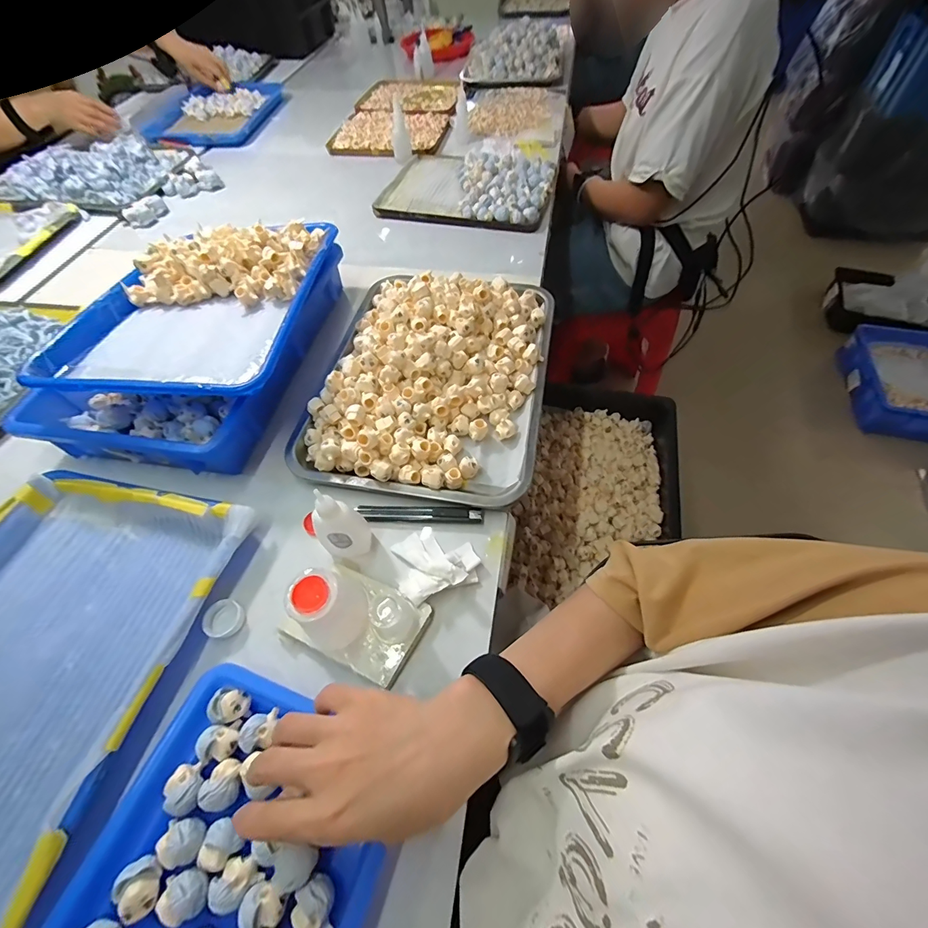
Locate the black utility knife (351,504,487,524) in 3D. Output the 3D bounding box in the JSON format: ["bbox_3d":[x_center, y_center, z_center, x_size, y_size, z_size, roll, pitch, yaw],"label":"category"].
[{"bbox_3d":[-0.043,0.048,0.393,0.123,0.007,0.016,2,58,4],"label":"black utility knife"}]

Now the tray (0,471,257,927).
[{"bbox_3d":[-0.356,0.164,0.321,0.250,0.036,0.326,10,59,9],"label":"tray"}]

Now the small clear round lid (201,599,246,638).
[{"bbox_3d":[-0.207,0.133,0.345,0.029,0.012,0.030,-1,58,2],"label":"small clear round lid"}]

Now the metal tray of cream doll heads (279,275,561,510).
[{"bbox_3d":[-0.037,-0.119,0.476,0.263,0.054,0.338,8,58,8],"label":"metal tray of cream doll heads"}]

